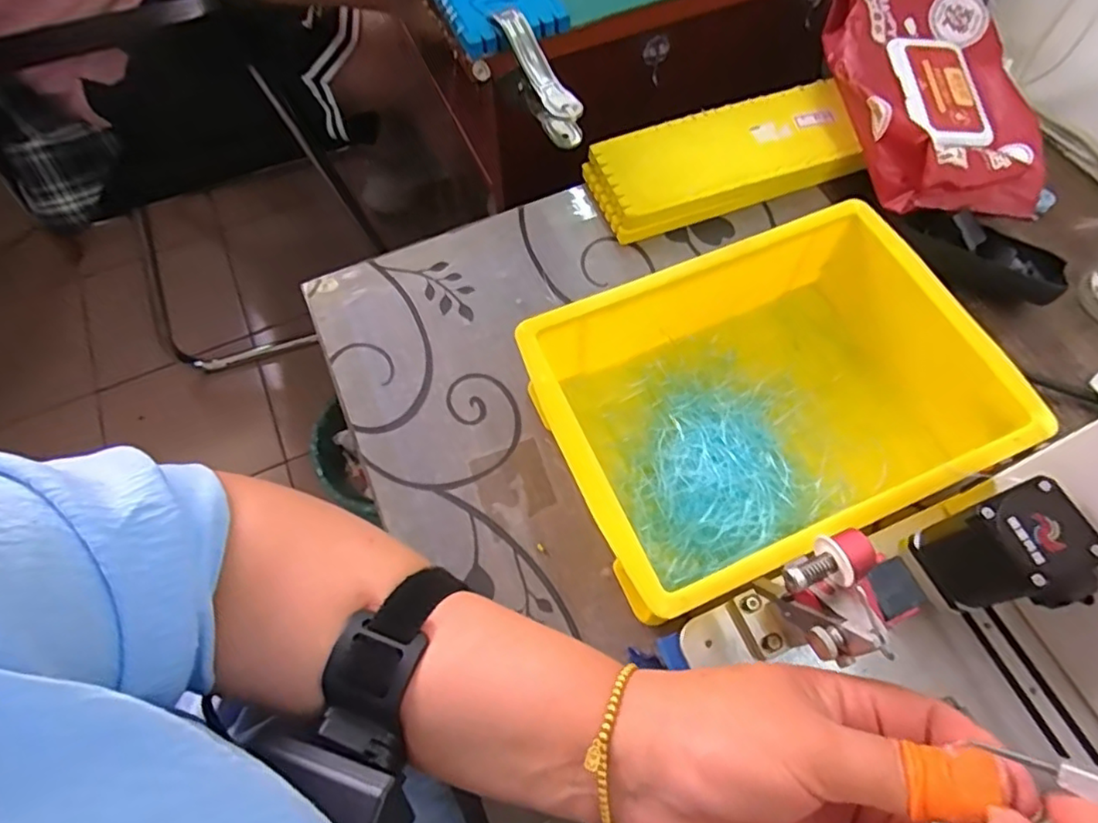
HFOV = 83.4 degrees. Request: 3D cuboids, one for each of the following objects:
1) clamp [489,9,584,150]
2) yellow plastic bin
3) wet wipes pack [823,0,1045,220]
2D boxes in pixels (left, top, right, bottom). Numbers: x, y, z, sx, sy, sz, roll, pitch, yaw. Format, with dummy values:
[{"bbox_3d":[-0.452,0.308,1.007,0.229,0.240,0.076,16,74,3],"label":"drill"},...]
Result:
[{"bbox_3d":[-0.007,-0.236,0.438,0.020,0.041,0.101,-26,84,-10],"label":"clamp"},{"bbox_3d":[0.125,-0.006,0.368,0.242,0.071,0.172,-23,65,-8],"label":"yellow plastic bin"},{"bbox_3d":[0.280,-0.228,0.452,0.131,0.056,0.186,-3,64,1],"label":"wet wipes pack"}]

